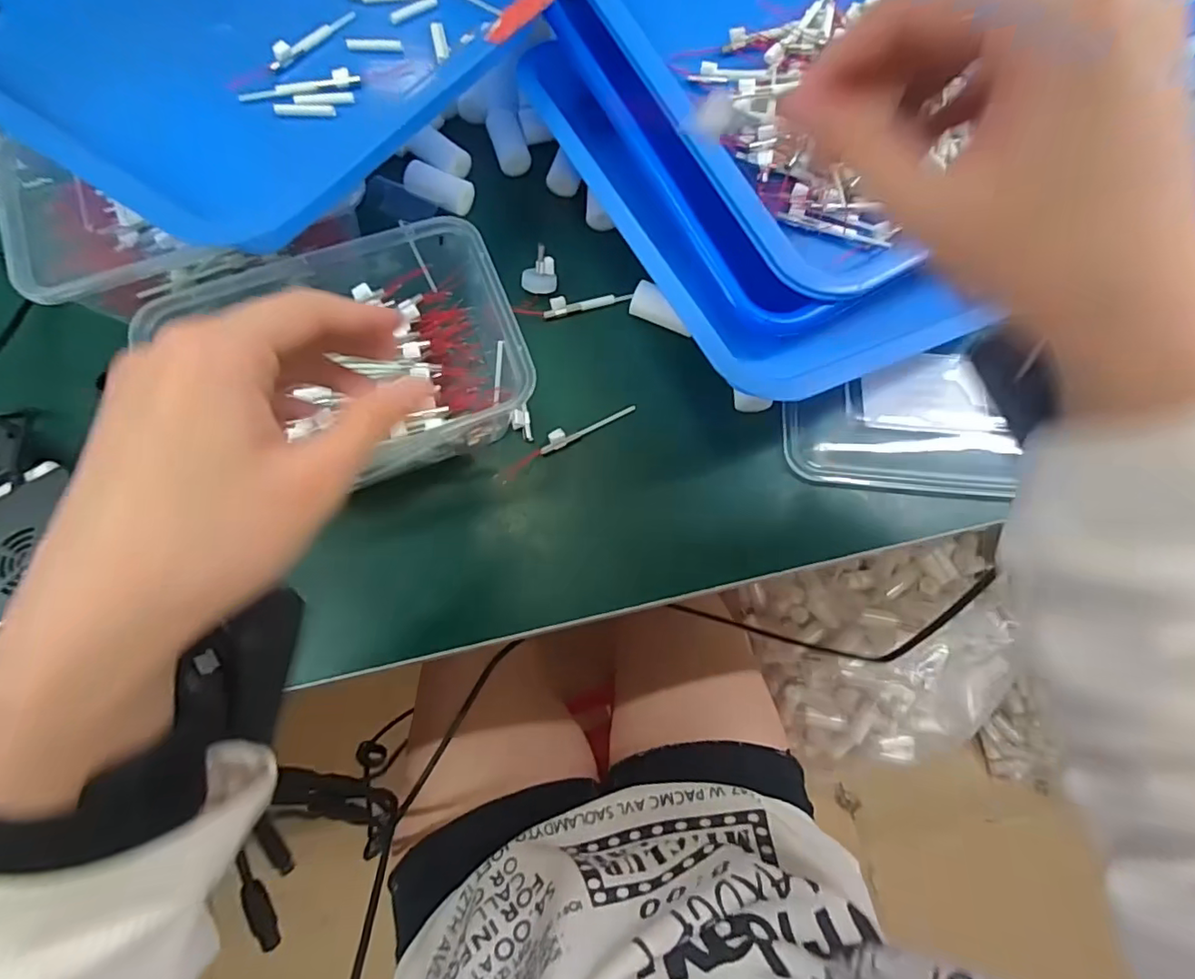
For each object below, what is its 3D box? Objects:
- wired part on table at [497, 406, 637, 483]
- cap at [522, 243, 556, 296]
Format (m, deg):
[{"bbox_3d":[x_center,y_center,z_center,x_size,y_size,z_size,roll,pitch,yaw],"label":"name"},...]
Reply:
[{"bbox_3d":[-0.018,-0.029,0.314,0.086,0.010,0.009,-30,75,-10],"label":"wired part on table"},{"bbox_3d":[-0.035,-0.131,0.336,0.021,0.022,0.018,-6,72,-3],"label":"cap"}]

